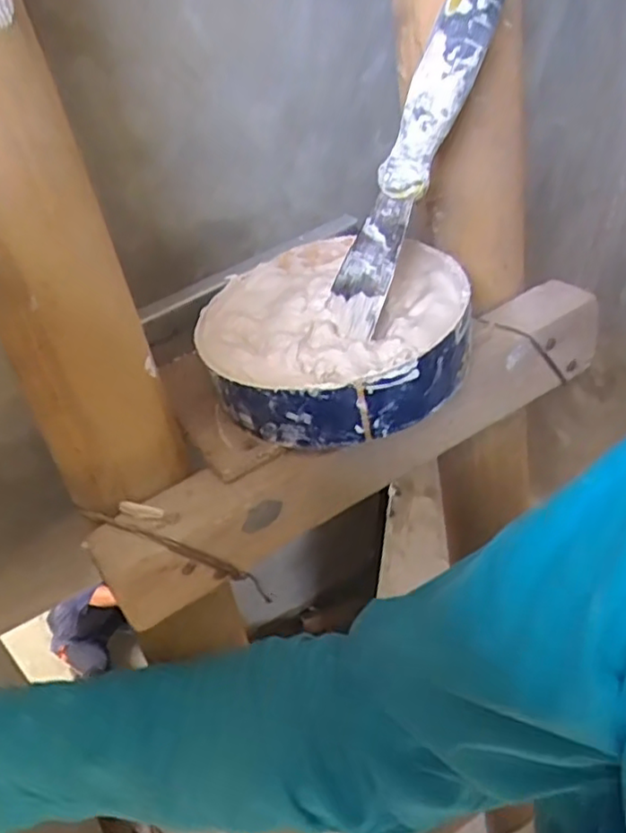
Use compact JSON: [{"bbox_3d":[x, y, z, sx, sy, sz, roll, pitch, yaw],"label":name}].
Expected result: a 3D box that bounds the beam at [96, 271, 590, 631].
[{"bbox_3d":[0.029,0.012,0.367,0.301,0.058,0.056,-26,49,-24],"label":"beam"}]

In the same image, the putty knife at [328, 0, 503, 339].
[{"bbox_3d":[0.048,-0.127,0.336,0.041,0.172,0.021,36,26,32],"label":"putty knife"}]

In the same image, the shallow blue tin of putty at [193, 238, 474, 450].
[{"bbox_3d":[0.011,-0.053,0.364,0.144,0.039,0.150,1,44,1],"label":"shallow blue tin of putty"}]

